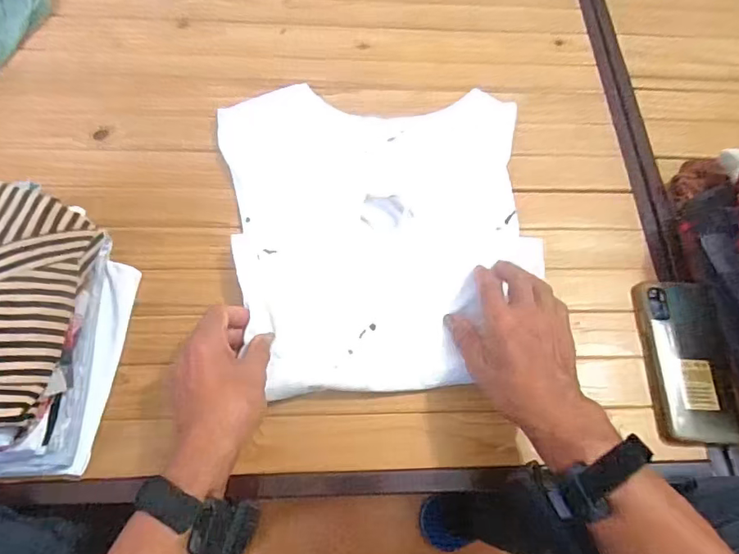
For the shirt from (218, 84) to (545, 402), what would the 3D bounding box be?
[{"bbox_3d":[0.015,-0.059,0.525,0.313,0.021,0.346,-4,64,-5],"label":"shirt"}]

